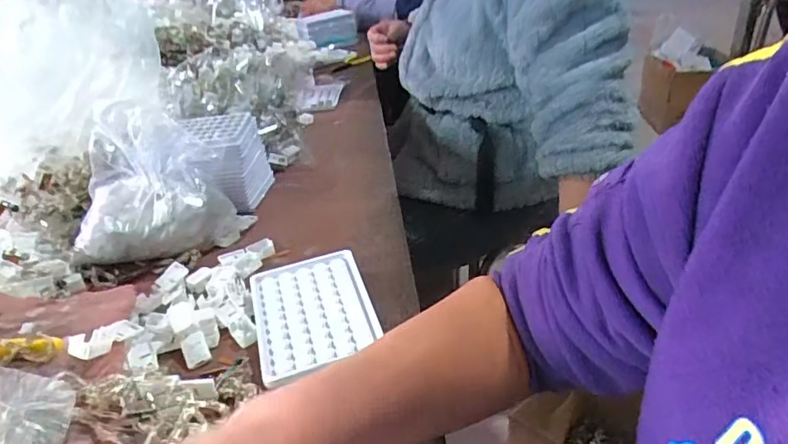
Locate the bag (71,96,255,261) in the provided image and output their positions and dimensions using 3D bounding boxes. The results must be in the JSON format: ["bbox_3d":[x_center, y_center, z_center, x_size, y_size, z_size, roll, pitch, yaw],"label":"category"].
[{"bbox_3d":[-0.251,-0.035,0.571,0.162,0.143,0.079,-7,30,-2],"label":"bag"}]

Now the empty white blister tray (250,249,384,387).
[{"bbox_3d":[-0.067,0.076,0.470,0.096,0.025,0.128,-13,31,-12],"label":"empty white blister tray"}]

